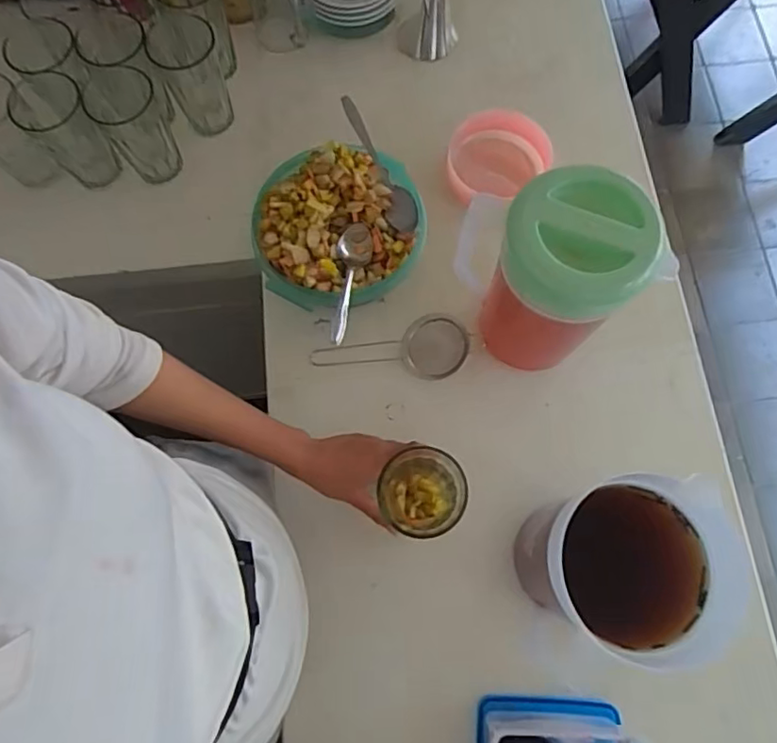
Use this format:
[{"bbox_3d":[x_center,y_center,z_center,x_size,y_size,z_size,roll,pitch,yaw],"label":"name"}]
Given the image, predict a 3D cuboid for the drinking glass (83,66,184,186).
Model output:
[{"bbox_3d":[-0.301,-0.292,0.686,0.070,0.121,0.075,0,73,1],"label":"drinking glass"}]

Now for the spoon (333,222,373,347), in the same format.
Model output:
[{"bbox_3d":[-0.042,-0.097,0.624,0.036,0.022,0.164,4,55,3],"label":"spoon"}]

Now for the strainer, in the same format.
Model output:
[{"bbox_3d":[0.003,-0.024,0.656,0.177,0.032,0.072,-4,73,0],"label":"strainer"}]

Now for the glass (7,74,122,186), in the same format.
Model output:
[{"bbox_3d":[-0.381,-0.283,0.679,0.081,0.120,0.067,41,78,12],"label":"glass"}]

